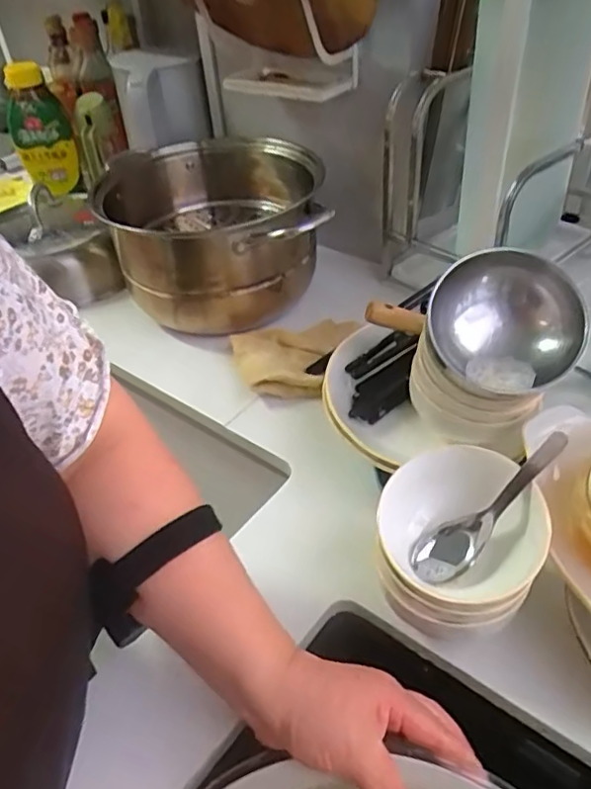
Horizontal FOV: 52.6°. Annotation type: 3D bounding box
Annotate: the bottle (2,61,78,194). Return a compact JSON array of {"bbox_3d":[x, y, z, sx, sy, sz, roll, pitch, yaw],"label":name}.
[{"bbox_3d":[-0.417,-0.428,0.979,0.092,0.223,0.051,-20,1,-15],"label":"bottle"}]

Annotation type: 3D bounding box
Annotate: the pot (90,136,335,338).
[{"bbox_3d":[-0.080,-0.208,0.777,0.225,0.166,0.254,3,43,10],"label":"pot"}]

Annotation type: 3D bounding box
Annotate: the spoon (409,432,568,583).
[{"bbox_3d":[0.137,0.080,0.417,0.136,0.039,0.024,-49,47,10],"label":"spoon"}]

